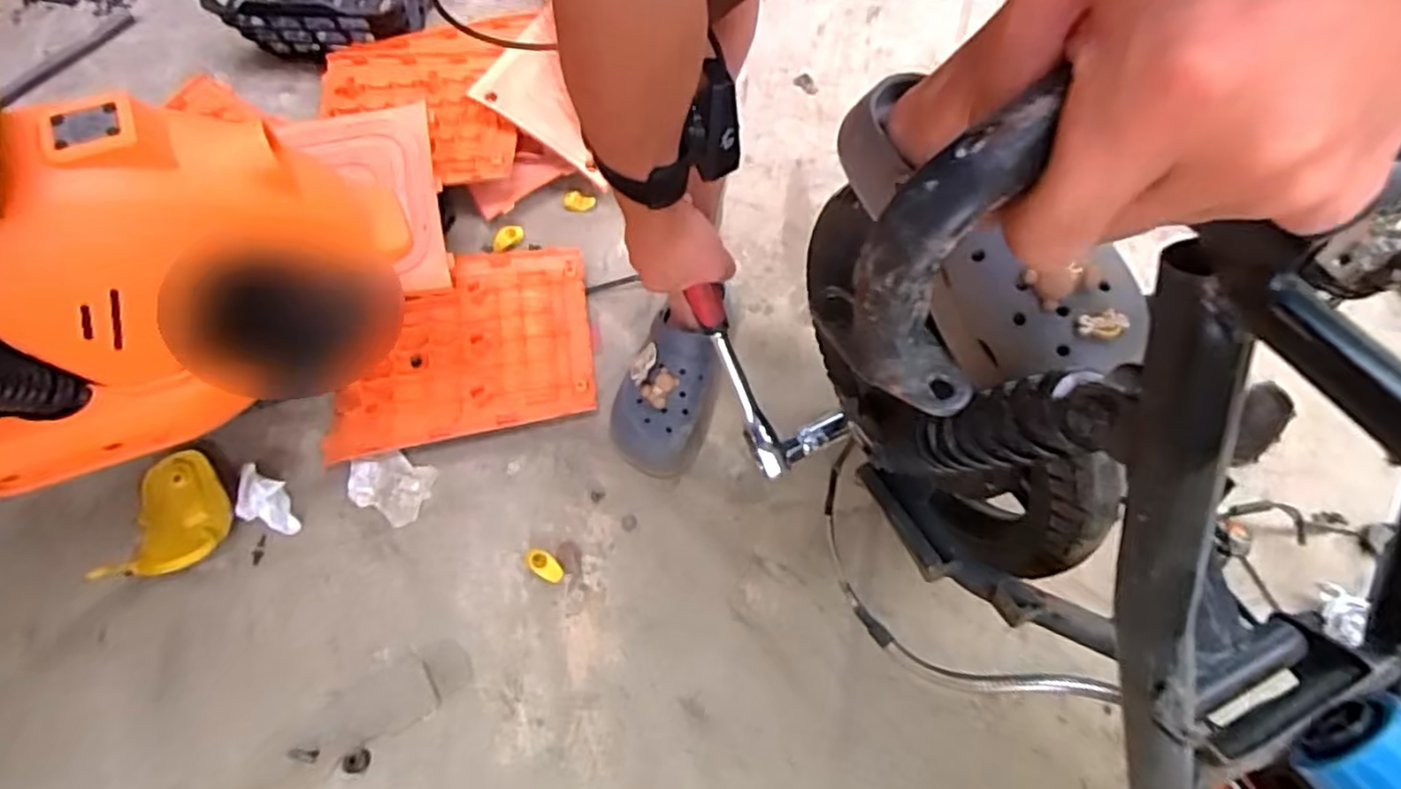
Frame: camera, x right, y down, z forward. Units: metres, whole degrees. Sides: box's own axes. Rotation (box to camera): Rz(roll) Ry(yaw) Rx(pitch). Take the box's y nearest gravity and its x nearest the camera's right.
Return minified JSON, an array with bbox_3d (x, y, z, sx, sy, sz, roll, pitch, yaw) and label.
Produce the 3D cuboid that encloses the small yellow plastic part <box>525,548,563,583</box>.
[{"bbox_3d":[-0.173,0.186,0.765,0.049,0.012,0.024,32,69,16],"label":"small yellow plastic part"}]

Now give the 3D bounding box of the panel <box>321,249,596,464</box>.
[{"bbox_3d":[-0.302,-0.064,0.879,0.319,0.032,0.238,-11,64,-4],"label":"panel"}]

